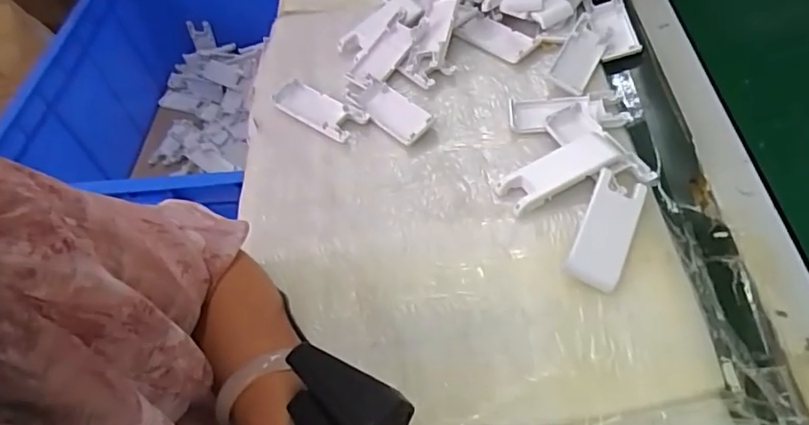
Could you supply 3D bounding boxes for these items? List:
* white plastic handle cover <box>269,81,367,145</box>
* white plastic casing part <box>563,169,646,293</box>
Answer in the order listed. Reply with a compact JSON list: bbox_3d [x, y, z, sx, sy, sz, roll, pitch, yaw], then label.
[{"bbox_3d":[-0.088,-0.104,0.563,0.103,0.012,0.039,31,64,28],"label":"white plastic handle cover"},{"bbox_3d":[0.154,0.012,0.427,0.039,0.010,0.098,27,62,7],"label":"white plastic casing part"}]

